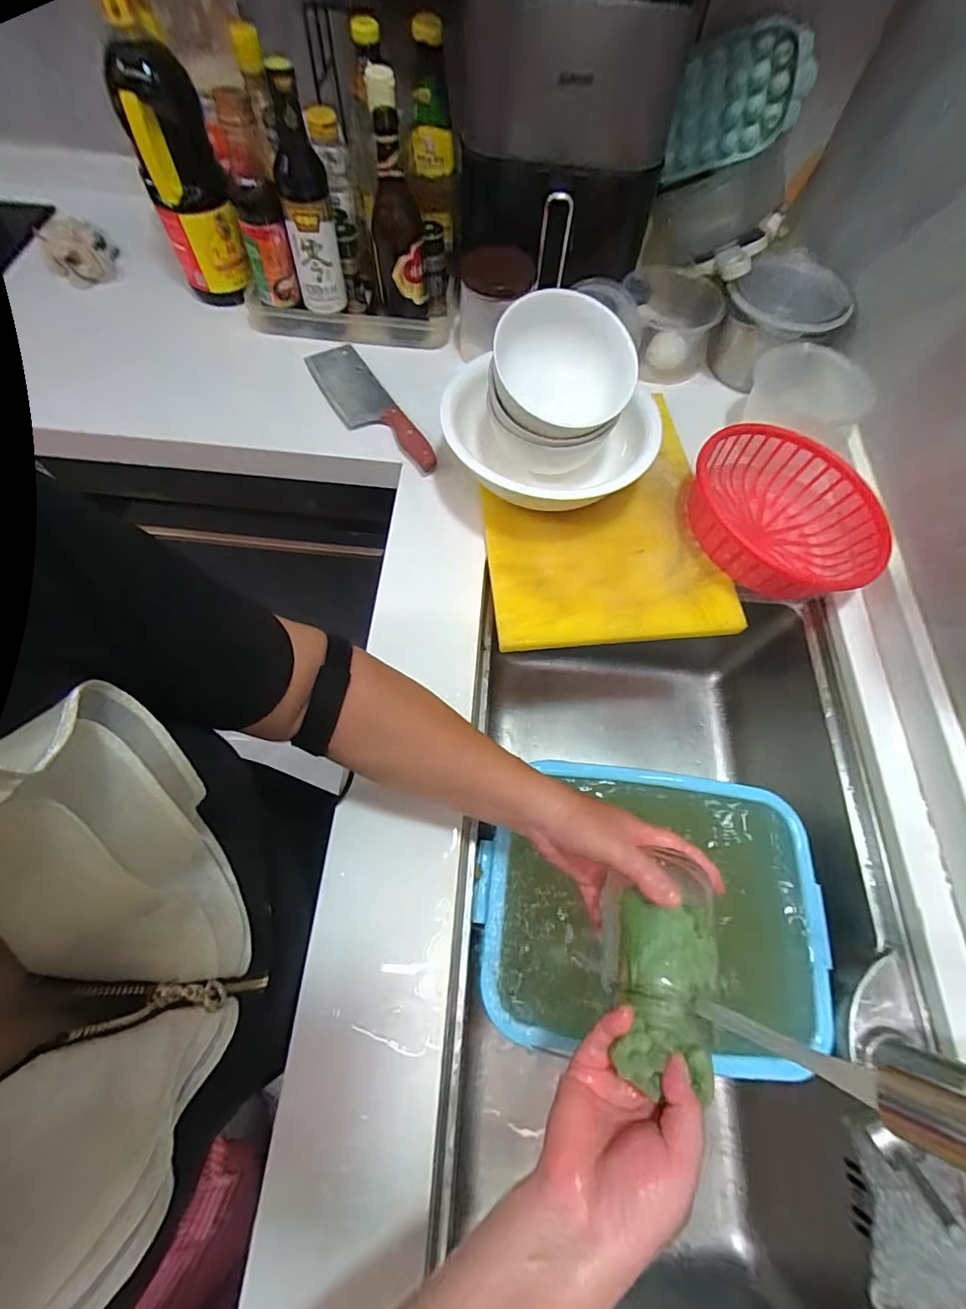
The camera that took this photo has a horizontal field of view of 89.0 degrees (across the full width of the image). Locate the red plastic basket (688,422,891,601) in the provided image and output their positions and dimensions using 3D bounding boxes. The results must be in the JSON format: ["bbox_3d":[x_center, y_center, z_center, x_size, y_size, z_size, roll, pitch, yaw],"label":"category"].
[{"bbox_3d":[0.361,-0.161,0.588,0.208,0.090,0.221,13,65,3],"label":"red plastic basket"}]

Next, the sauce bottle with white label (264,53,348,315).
[{"bbox_3d":[-0.226,-0.568,0.622,0.061,0.223,0.059,-12,67,-8],"label":"sauce bottle with white label"}]

